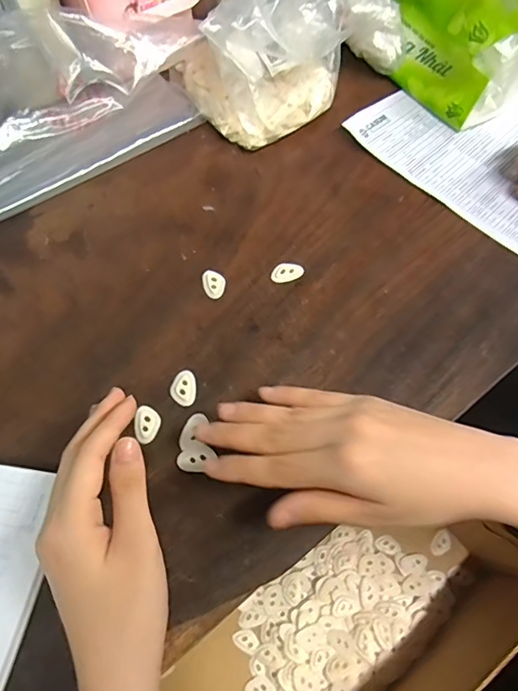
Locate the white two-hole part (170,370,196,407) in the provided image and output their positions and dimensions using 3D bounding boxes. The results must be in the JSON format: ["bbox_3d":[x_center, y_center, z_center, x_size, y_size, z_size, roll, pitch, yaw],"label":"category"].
[{"bbox_3d":[-0.054,0.030,0.344,0.017,0.004,0.027,-4,61,-3],"label":"white two-hole part"}]

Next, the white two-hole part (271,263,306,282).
[{"bbox_3d":[0.023,-0.060,0.390,0.027,0.004,0.015,-8,61,-6],"label":"white two-hole part"}]

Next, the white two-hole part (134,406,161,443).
[{"bbox_3d":[-0.077,0.053,0.332,0.016,0.004,0.026,9,59,2],"label":"white two-hole part"}]

